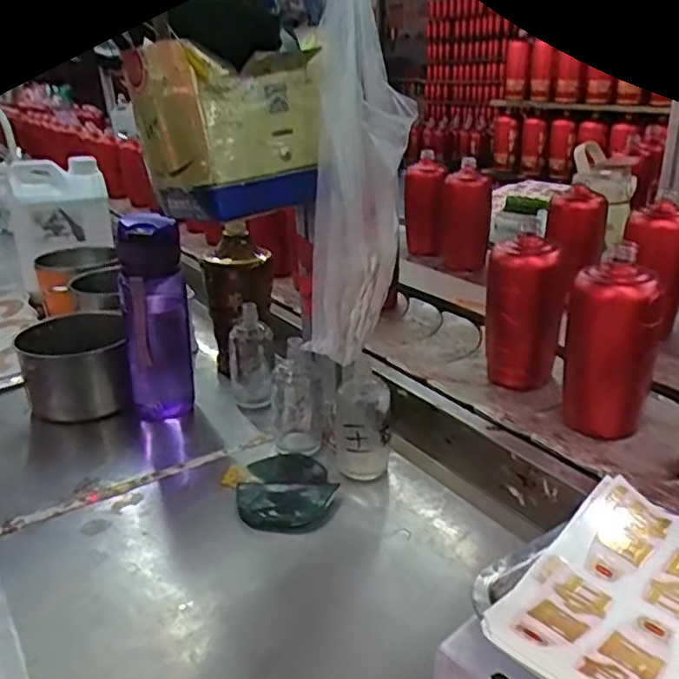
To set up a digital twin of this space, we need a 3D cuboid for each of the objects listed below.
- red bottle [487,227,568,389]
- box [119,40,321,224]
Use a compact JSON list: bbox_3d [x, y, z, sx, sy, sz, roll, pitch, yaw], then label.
[{"bbox_3d":[0.204,-0.030,0.715,0.053,0.157,0.072,-23,31,-37],"label":"red bottle"},{"bbox_3d":[-0.096,-0.177,0.542,0.123,0.127,0.123,-20,29,-32],"label":"box"}]

